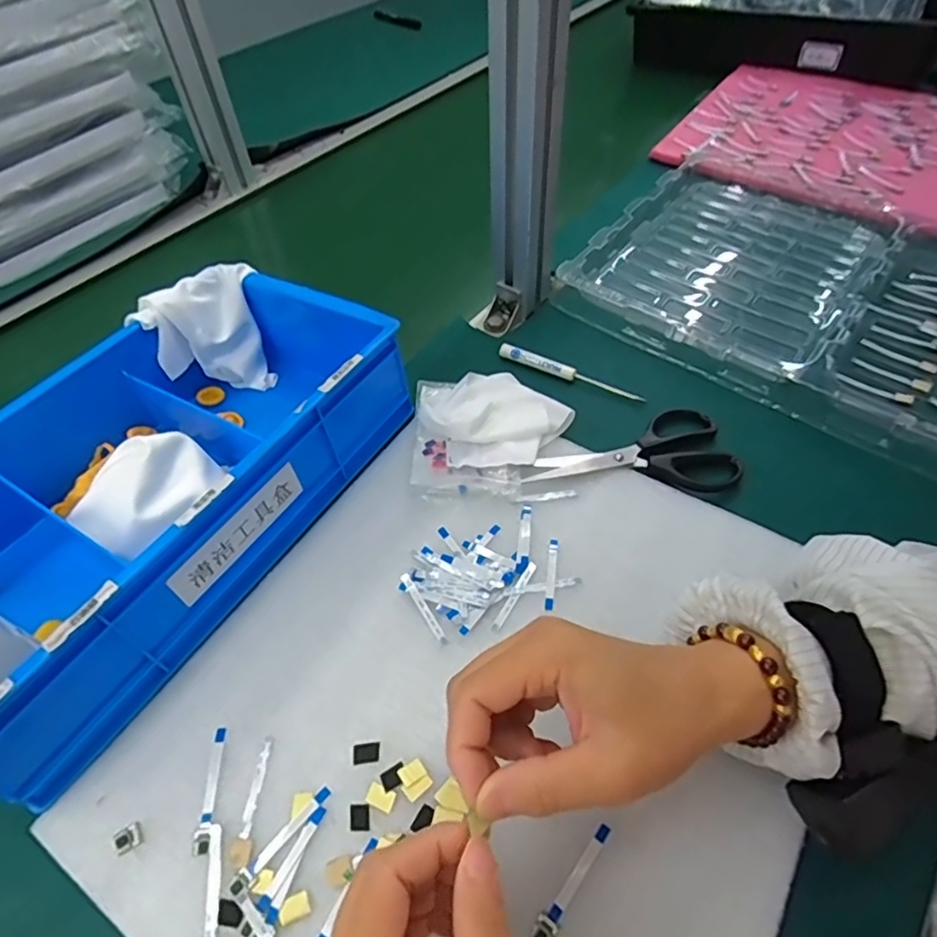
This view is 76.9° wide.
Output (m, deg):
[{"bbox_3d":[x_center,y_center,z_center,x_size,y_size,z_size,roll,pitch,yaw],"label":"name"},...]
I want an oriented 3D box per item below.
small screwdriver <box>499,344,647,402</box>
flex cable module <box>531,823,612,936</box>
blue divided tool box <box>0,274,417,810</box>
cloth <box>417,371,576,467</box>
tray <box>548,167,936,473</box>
[{"bbox_3d":[0.086,-0.082,0.503,0.131,0.010,0.009,24,57,18],"label":"small screwdriver"},{"bbox_3d":[0.050,0.199,0.285,0.010,0.004,0.060,30,59,22],"label":"flex cable module"},{"bbox_3d":[-0.219,-0.003,0.398,0.207,0.080,0.348,27,58,20],"label":"blue divided tool box"},{"bbox_3d":[0.021,-0.038,0.456,0.094,0.021,0.088,-34,60,-22],"label":"cloth"},{"bbox_3d":[0.345,-0.154,0.540,0.448,0.036,0.309,33,61,23],"label":"tray"}]

